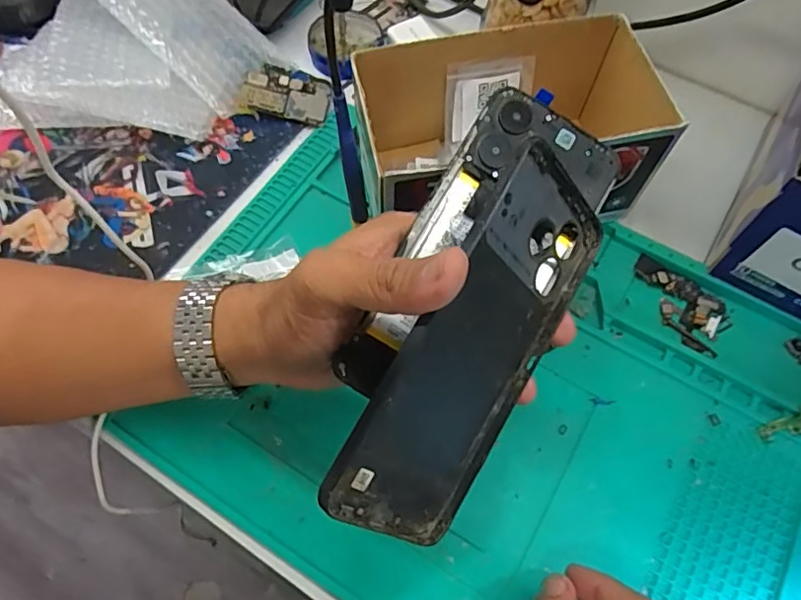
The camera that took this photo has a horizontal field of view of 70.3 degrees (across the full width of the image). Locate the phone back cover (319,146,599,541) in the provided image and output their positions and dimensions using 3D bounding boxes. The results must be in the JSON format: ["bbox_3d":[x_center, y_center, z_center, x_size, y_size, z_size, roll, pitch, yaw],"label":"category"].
[{"bbox_3d":[0.033,0.022,0.244,0.005,0.078,0.169,21,77,47],"label":"phone back cover"}]

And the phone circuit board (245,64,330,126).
[{"bbox_3d":[-0.089,-0.165,0.452,0.064,0.004,0.045,13,69,-7],"label":"phone circuit board"}]

